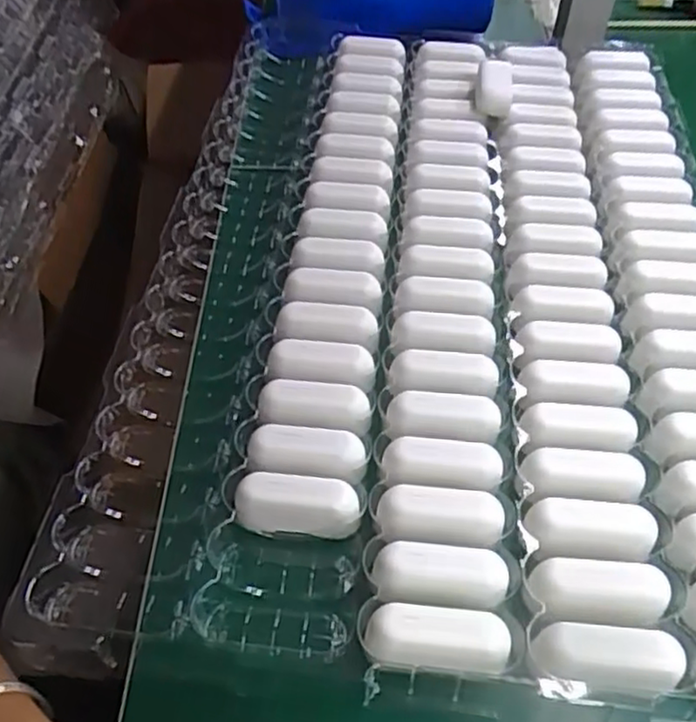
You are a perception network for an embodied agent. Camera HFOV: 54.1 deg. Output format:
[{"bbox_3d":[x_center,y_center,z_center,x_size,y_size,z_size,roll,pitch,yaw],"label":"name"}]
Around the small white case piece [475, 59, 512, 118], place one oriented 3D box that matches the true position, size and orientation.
[{"bbox_3d":[0.123,-0.231,0.576,0.030,0.016,0.069,6,51,6],"label":"small white case piece"}]

